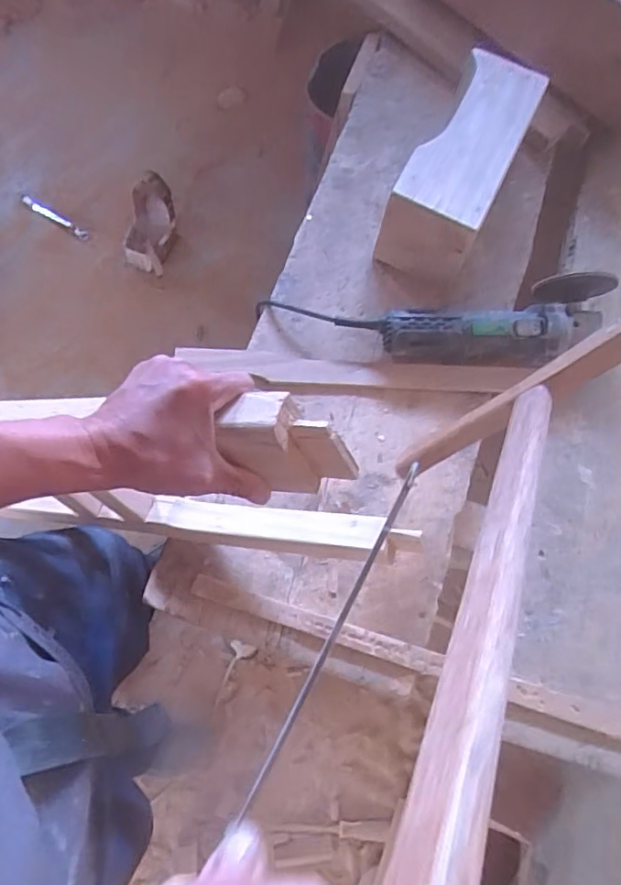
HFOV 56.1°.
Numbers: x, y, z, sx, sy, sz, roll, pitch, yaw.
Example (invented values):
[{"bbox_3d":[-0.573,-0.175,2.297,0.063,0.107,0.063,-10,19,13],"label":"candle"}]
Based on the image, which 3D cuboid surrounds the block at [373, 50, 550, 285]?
[{"bbox_3d":[0.200,-0.360,0.760,0.109,0.117,0.294,26,72,8],"label":"block"}]

